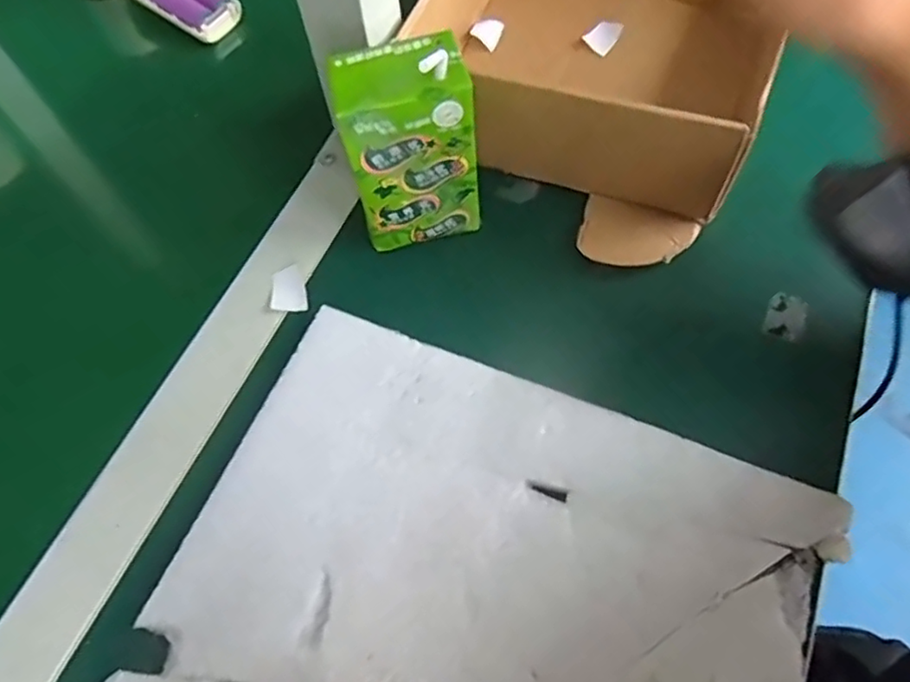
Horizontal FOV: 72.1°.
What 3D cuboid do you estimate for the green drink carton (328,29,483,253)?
[{"bbox_3d":[-0.023,-0.102,0.332,0.065,0.104,0.042,-14,63,-4],"label":"green drink carton"}]

